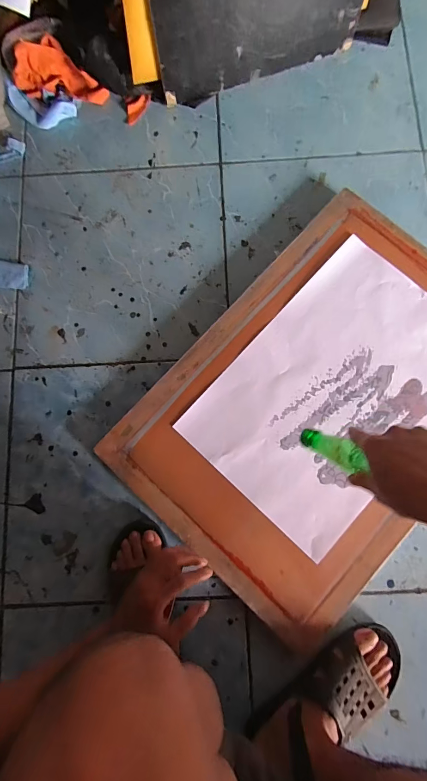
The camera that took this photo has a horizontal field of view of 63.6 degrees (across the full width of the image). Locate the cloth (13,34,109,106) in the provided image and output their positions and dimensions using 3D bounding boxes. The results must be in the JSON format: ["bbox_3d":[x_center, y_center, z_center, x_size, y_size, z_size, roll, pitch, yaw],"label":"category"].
[{"bbox_3d":[-0.306,-0.644,0.692,0.173,0.027,0.095,0,114,-11],"label":"cloth"}]

